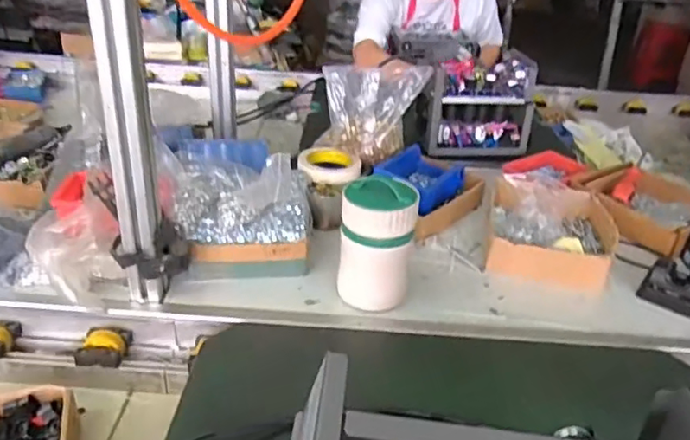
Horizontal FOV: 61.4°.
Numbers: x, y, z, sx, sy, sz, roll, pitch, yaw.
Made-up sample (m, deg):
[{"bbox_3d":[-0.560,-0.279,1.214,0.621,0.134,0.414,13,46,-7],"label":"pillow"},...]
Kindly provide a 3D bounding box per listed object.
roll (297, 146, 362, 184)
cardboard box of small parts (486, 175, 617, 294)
[{"bbox_3d":[-0.024,-0.096,1.008,0.106,0.032,0.106,3,29,-2],"label":"roll"},{"bbox_3d":[0.329,0.008,0.934,0.188,0.055,0.246,10,30,11],"label":"cardboard box of small parts"}]

